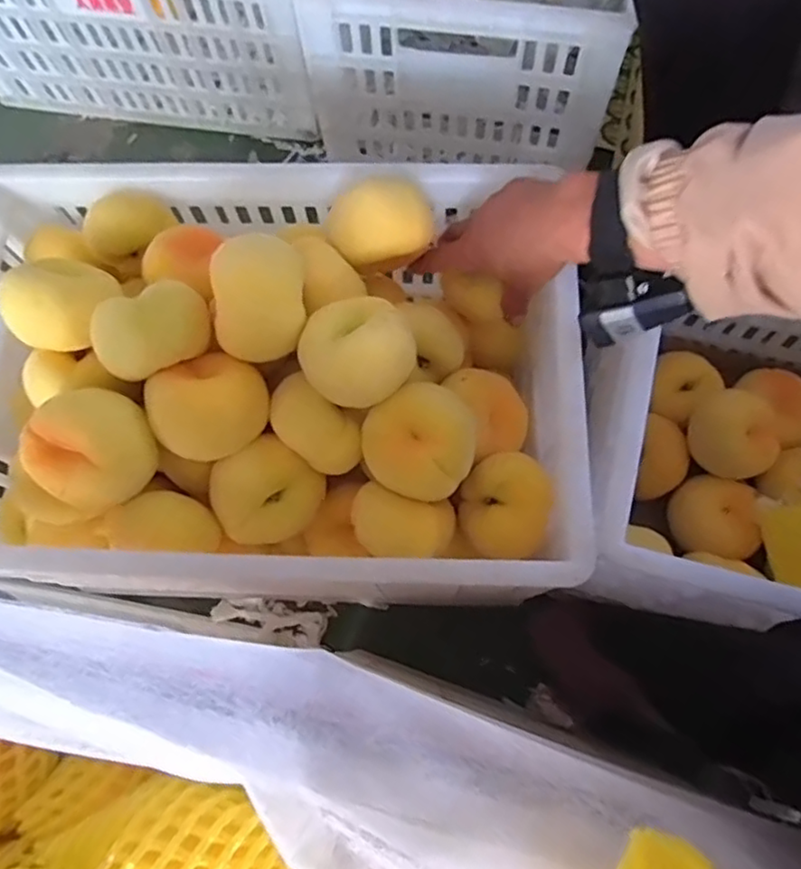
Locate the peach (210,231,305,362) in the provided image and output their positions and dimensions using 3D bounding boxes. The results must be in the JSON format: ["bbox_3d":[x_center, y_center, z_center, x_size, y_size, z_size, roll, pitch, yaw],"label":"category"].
[{"bbox_3d":[-0.094,-0.091,0.432,0.055,0.071,0.072,1,72,2],"label":"peach"}]

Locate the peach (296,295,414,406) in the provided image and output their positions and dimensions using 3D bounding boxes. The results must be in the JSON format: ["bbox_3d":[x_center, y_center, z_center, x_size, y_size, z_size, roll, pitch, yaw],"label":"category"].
[{"bbox_3d":[-0.031,-0.057,0.424,0.072,0.059,0.078,-20,72,-5],"label":"peach"}]

